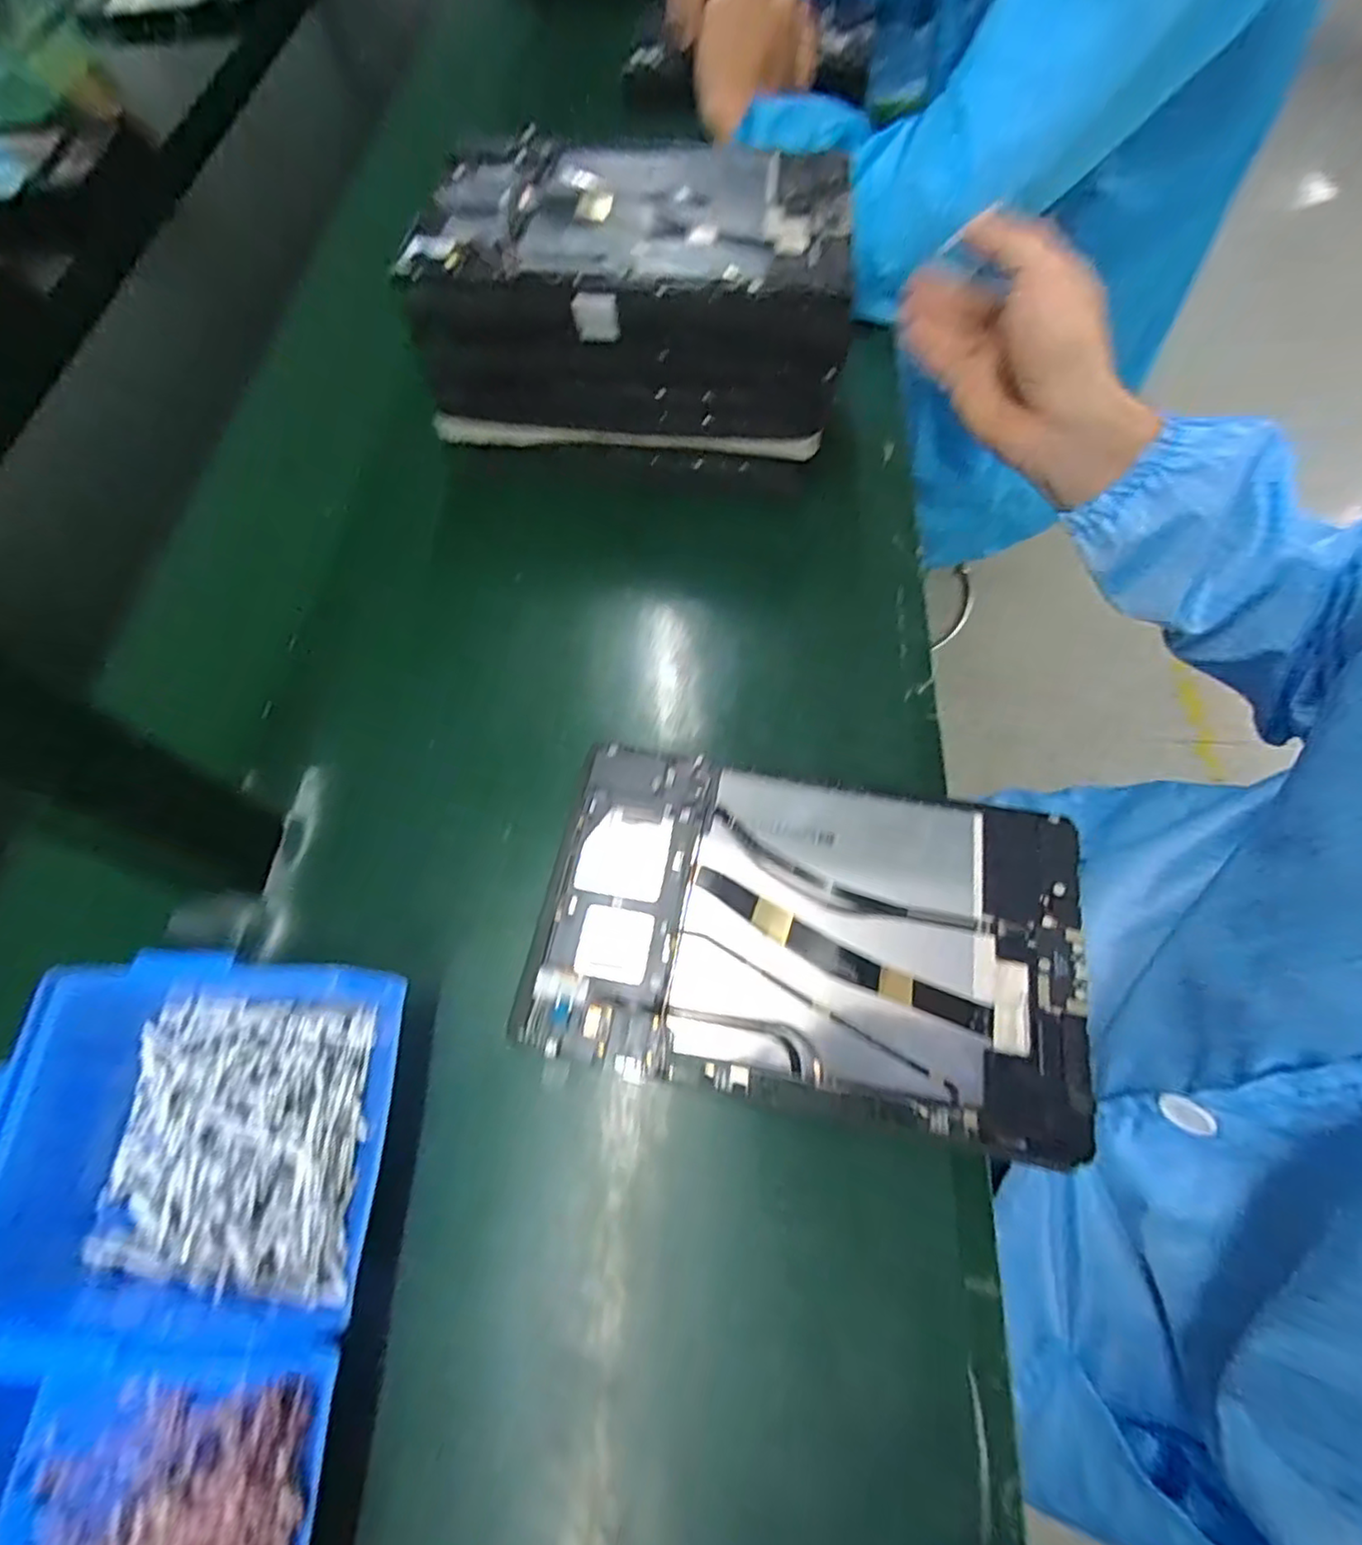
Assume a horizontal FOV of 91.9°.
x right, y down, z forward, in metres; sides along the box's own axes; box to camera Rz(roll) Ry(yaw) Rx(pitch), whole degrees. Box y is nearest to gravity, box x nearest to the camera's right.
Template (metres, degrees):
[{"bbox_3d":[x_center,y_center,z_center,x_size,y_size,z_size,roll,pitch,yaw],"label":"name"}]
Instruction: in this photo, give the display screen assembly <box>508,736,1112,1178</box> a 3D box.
[{"bbox_3d":[0.058,0.071,0.304,0.239,0.012,0.149,9,66,6],"label":"display screen assembly"}]

